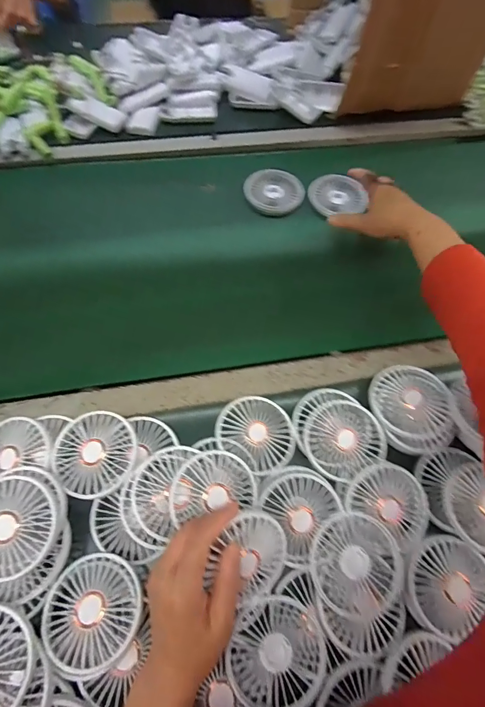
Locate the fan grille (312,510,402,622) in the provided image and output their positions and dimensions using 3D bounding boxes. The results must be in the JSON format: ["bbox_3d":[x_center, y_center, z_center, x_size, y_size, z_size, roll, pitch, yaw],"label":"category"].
[{"bbox_3d":[0.111,0.205,0.353,0.084,0.019,0.088,1,65,-2],"label":"fan grille"}]

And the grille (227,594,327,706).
[{"bbox_3d":[0.031,0.275,0.331,0.085,0.015,0.087,16,66,5],"label":"grille"}]

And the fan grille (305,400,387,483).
[{"bbox_3d":[0.113,0.095,0.411,0.085,0.021,0.080,1,65,-2],"label":"fan grille"}]

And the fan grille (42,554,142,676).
[{"bbox_3d":[-0.137,0.235,0.333,0.085,0.019,0.086,1,65,-2],"label":"fan grille"}]

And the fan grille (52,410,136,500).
[{"bbox_3d":[-0.157,0.106,0.386,0.085,0.020,0.085,0,67,-1],"label":"fan grille"}]

